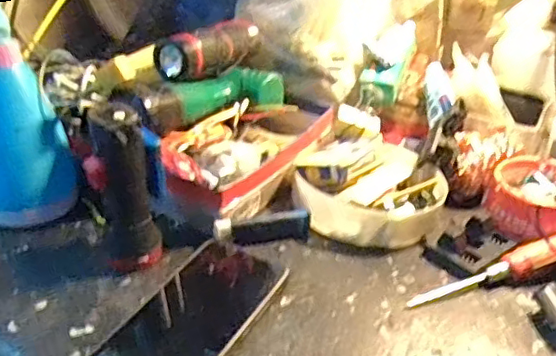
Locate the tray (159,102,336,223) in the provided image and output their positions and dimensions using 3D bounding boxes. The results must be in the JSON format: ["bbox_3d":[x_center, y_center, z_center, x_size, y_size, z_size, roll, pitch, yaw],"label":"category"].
[{"bbox_3d":[-0.024,-0.038,0.550,0.090,0.037,0.202,21,38,27],"label":"tray"}]

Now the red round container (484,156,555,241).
[{"bbox_3d":[0.228,0.018,0.514,0.077,0.035,0.080,1,33,-1],"label":"red round container"}]

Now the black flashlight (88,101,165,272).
[{"bbox_3d":[-0.113,0.011,0.442,0.039,0.133,0.034,-6,34,-11],"label":"black flashlight"}]

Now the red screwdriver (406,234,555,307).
[{"bbox_3d":[0.168,0.070,0.453,0.149,0.020,0.022,-11,36,-19],"label":"red screwdriver"}]

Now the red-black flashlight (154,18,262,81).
[{"bbox_3d":[-0.062,-0.129,0.561,0.048,0.037,0.130,20,38,26],"label":"red-black flashlight"}]

